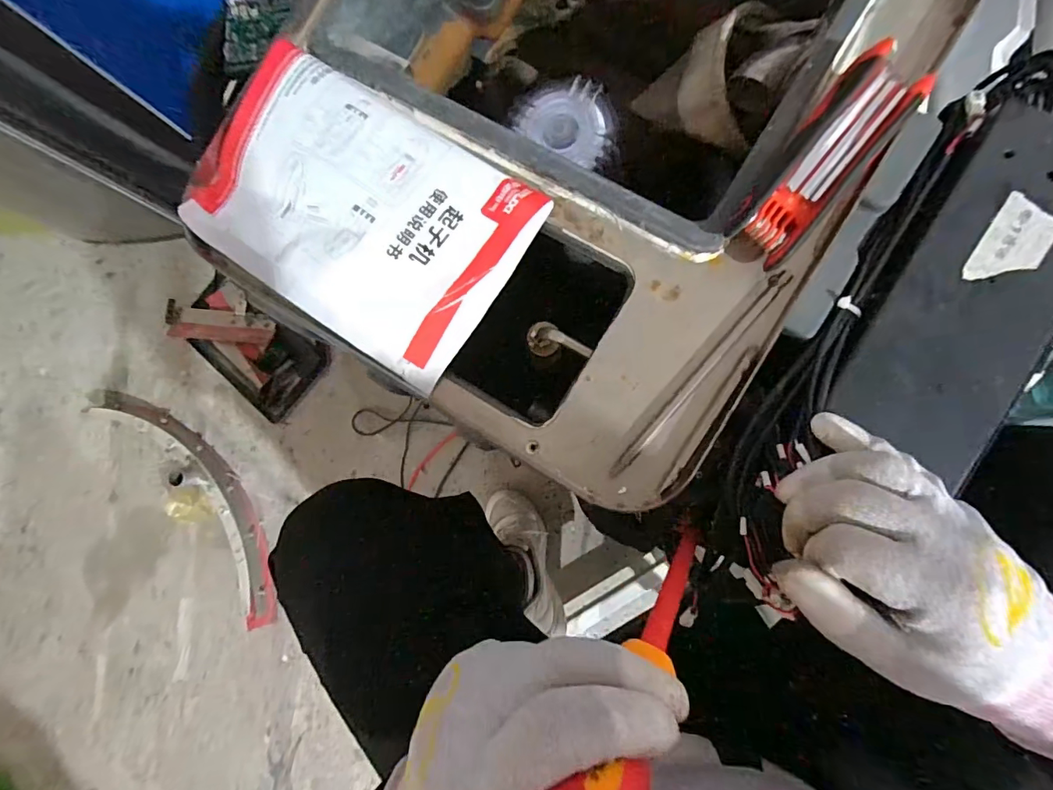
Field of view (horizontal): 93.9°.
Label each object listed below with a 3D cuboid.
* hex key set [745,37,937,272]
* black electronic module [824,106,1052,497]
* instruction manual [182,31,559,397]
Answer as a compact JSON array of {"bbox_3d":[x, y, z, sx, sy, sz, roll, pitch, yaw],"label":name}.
[{"bbox_3d":[0.157,-0.123,0.260,0.040,0.031,0.108,39,92,9],"label":"hex key set"},{"bbox_3d":[0.249,-0.053,0.269,0.098,0.023,0.189,30,92,9],"label":"black electronic module"},{"bbox_3d":[-0.108,-0.113,0.300,0.205,0.030,0.133,33,91,9],"label":"instruction manual"}]

